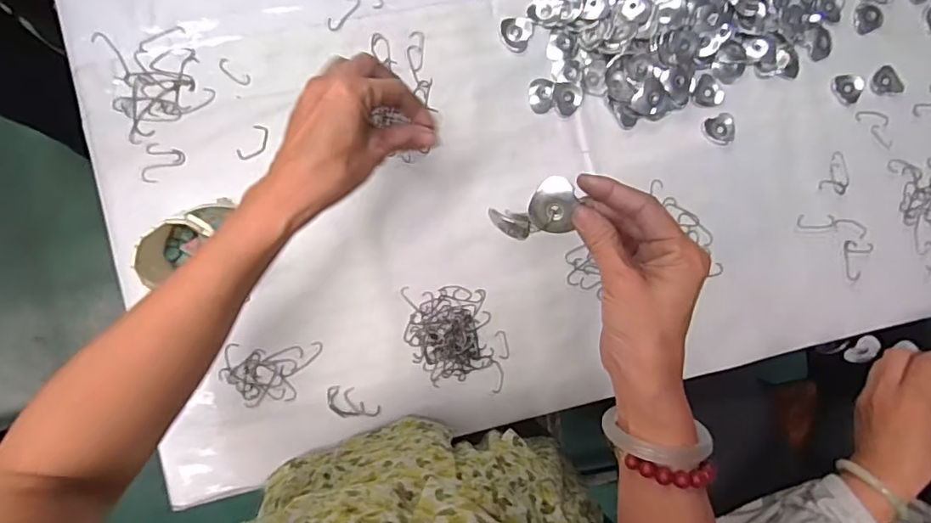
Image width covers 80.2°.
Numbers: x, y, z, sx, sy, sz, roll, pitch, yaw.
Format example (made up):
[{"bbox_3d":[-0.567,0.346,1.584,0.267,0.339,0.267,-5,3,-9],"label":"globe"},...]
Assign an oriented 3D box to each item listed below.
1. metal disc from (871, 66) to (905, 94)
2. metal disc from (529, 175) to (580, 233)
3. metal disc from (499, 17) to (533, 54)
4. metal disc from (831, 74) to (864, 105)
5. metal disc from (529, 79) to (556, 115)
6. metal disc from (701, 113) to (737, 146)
[{"bbox_3d":[0.487,-0.210,0.638,0.040,0.006,0.031,-1,89,-7],"label":"metal disc"},{"bbox_3d":[0.054,-0.035,0.338,0.027,0.006,0.034,15,114,11],"label":"metal disc"},{"bbox_3d":[0.056,-0.246,0.598,0.034,0.005,0.036,0,88,-7],"label":"metal disc"},{"bbox_3d":[0.437,-0.197,0.631,0.035,0.008,0.030,13,87,-6],"label":"metal disc"},{"bbox_3d":[0.083,-0.180,0.602,0.027,0.005,0.037,4,88,-6],"label":"metal disc"},{"bbox_3d":[0.283,-0.146,0.612,0.039,0.006,0.033,-29,92,-6],"label":"metal disc"}]

